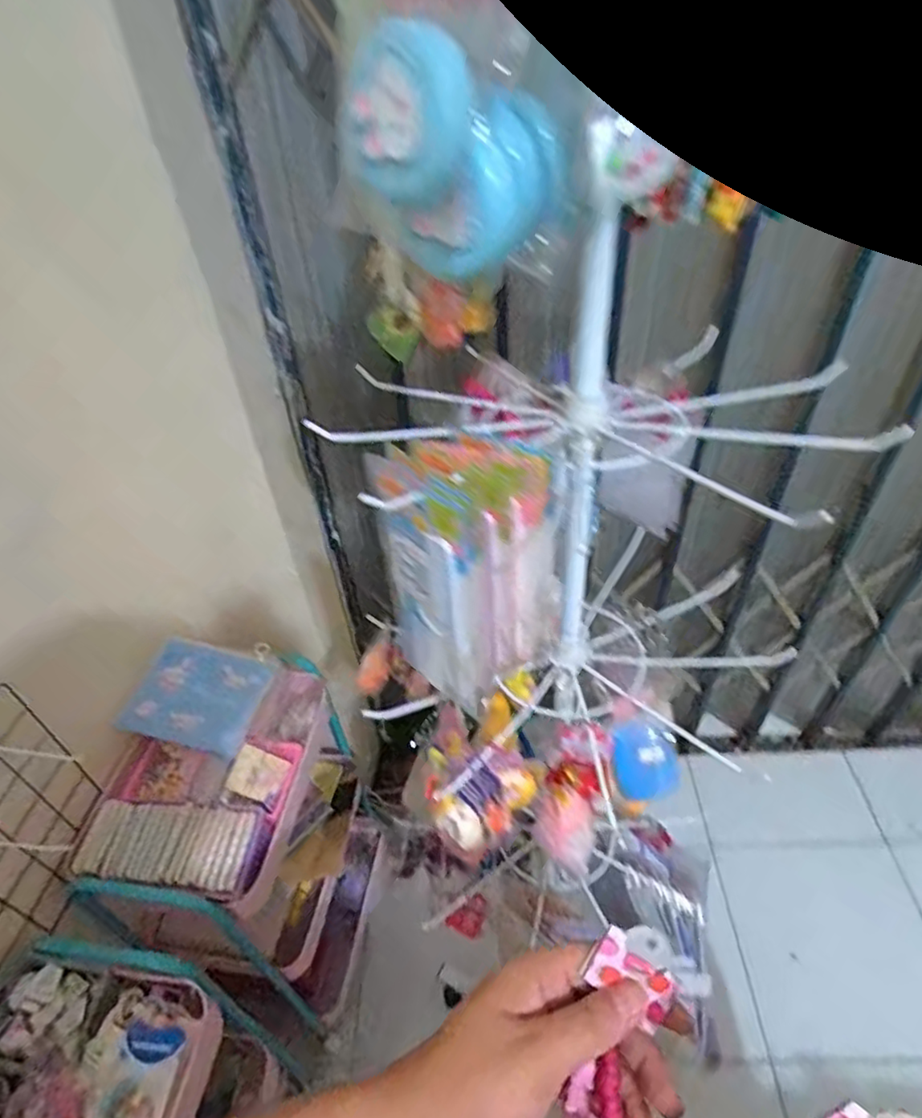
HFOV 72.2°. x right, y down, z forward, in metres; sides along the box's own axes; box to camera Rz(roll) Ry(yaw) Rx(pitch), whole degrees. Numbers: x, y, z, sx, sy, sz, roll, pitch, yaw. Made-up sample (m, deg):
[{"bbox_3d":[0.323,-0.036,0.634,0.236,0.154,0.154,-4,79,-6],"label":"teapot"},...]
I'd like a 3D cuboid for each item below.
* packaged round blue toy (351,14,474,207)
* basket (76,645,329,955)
[{"bbox_3d":[-0.021,-0.182,0.259,0.047,0.058,0.032,-10,44,-5],"label":"packaged round blue toy"},{"bbox_3d":[-0.364,0.311,0.906,0.269,0.137,0.355,-1,44,4],"label":"basket"}]

